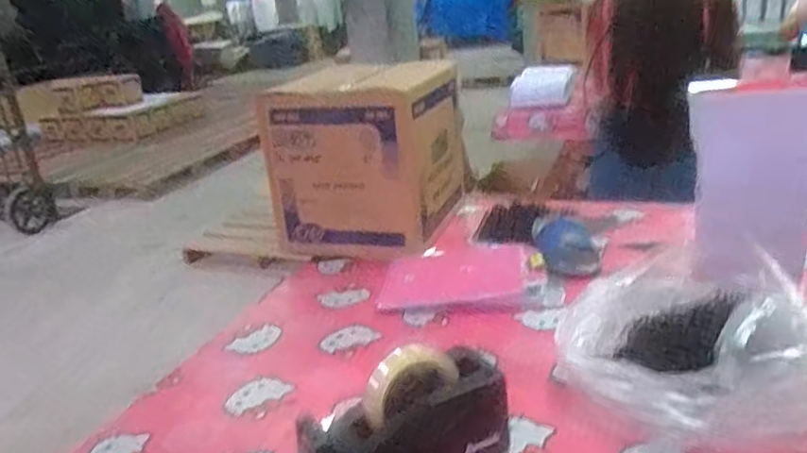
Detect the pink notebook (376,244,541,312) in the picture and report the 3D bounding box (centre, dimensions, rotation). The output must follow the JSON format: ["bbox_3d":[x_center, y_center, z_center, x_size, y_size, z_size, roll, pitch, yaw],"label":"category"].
[{"bbox_3d":[0.083,0.080,1.008,0.238,0.018,0.161,-6,27,15],"label":"pink notebook"}]

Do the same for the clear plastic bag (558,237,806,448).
[{"bbox_3d":[0.335,0.118,0.686,0.261,0.128,0.268,-21,25,-33],"label":"clear plastic bag"}]

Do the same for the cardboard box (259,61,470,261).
[{"bbox_3d":[-0.063,-0.129,1.238,0.292,0.286,0.292,3,23,25],"label":"cardboard box"}]

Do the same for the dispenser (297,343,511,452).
[{"bbox_3d":[0.005,0.192,0.614,0.201,0.119,0.094,-20,24,-31],"label":"dispenser"}]

